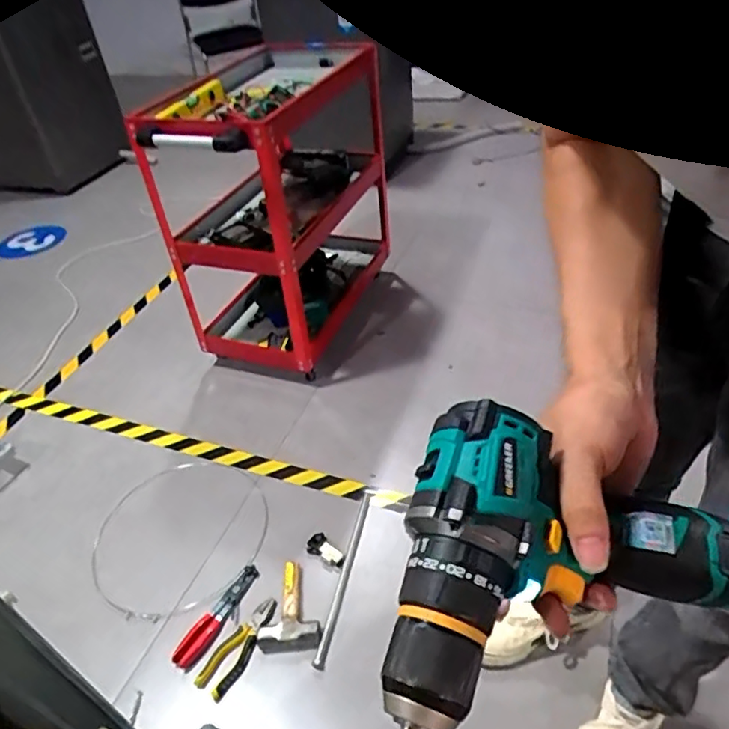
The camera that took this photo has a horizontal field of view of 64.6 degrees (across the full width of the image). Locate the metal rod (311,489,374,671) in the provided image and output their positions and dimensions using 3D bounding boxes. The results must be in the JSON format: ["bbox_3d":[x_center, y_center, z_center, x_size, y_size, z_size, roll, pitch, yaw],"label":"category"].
[{"bbox_3d":[-0.036,0.411,1.167,0.020,0.019,0.388,5,41,15],"label":"metal rod"}]

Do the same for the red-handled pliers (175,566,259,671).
[{"bbox_3d":[-0.282,0.487,1.120,0.056,0.013,0.216,21,48,30],"label":"red-handled pliers"}]

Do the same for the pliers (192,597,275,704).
[{"bbox_3d":[-0.233,0.519,1.069,0.066,0.017,0.184,17,46,26],"label":"pliers"}]

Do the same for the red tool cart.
[{"bbox_3d":[-0.226,-0.422,1.621,0.373,0.706,0.704,10,43,20],"label":"red tool cart"}]

